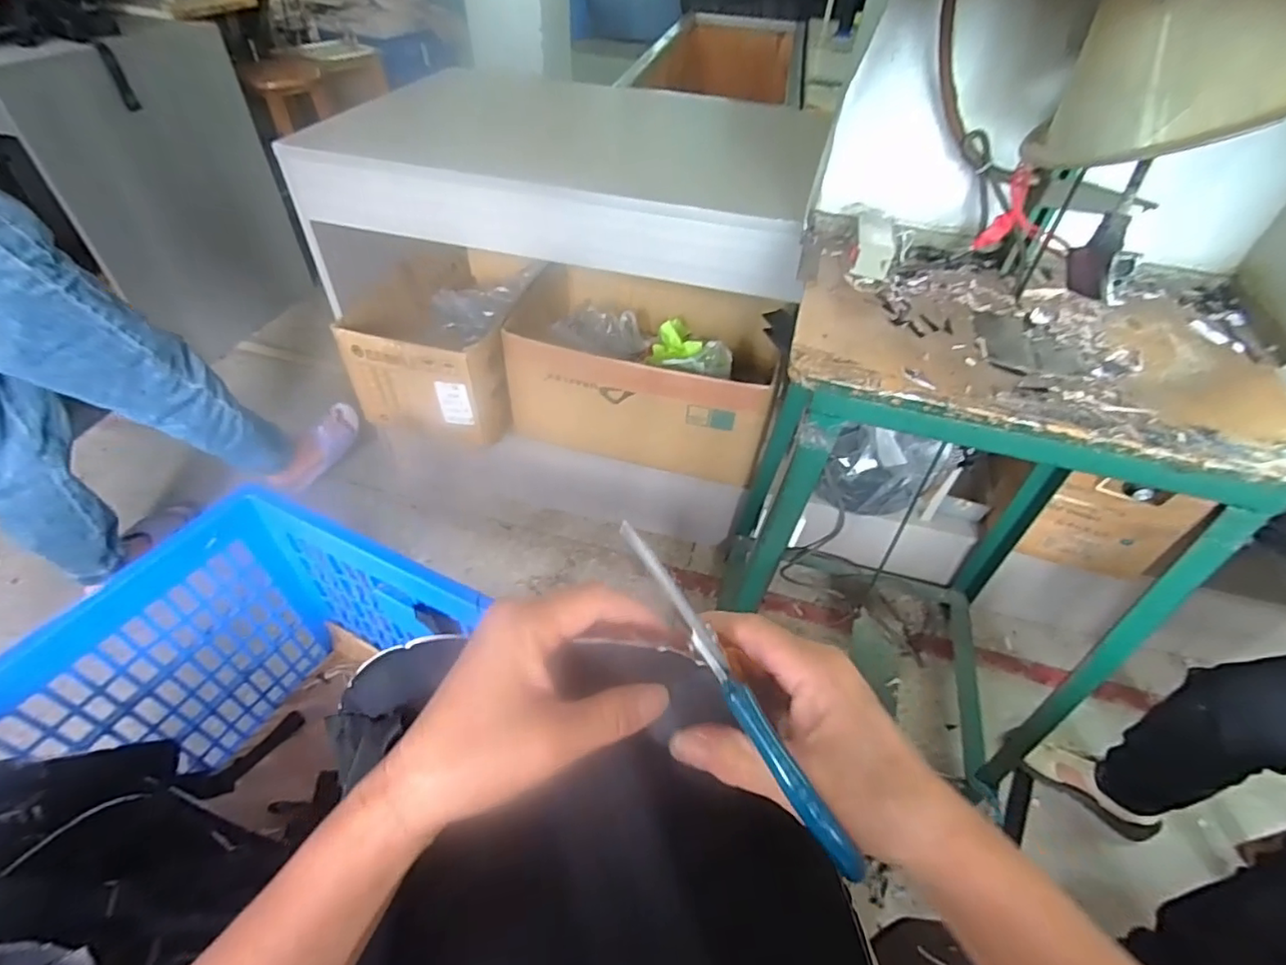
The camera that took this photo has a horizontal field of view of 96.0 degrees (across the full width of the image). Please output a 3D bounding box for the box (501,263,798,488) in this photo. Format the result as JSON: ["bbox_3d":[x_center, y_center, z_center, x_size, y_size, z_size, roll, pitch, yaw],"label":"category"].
[{"bbox_3d":[0.011,-0.254,1.272,0.530,0.254,0.398,11,46,8],"label":"box"}]

